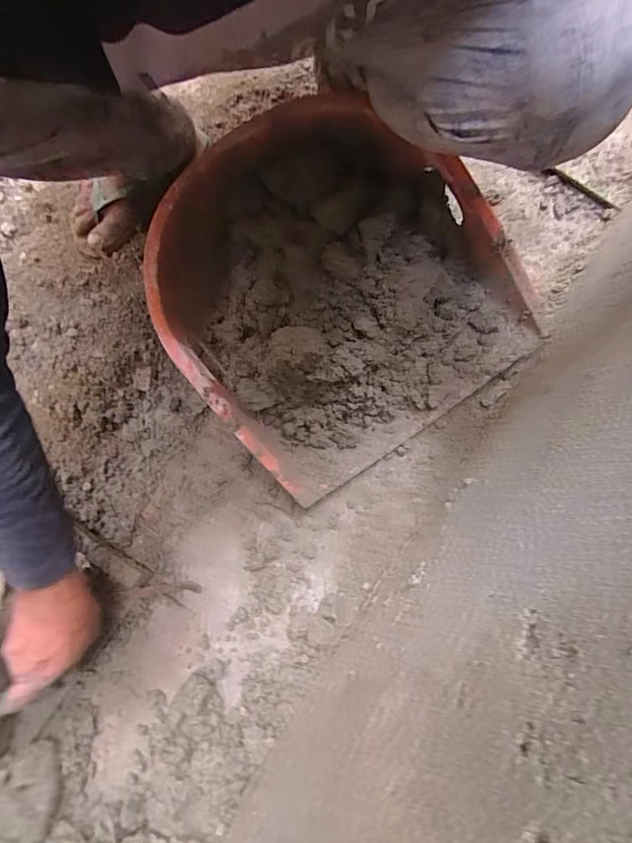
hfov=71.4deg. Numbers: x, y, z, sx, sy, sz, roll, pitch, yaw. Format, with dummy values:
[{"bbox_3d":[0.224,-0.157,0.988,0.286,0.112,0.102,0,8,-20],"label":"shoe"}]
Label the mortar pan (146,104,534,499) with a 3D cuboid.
[{"bbox_3d":[0.014,-0.166,0.557,0.391,0.130,0.411,-35,81,-6],"label":"mortar pan"}]

